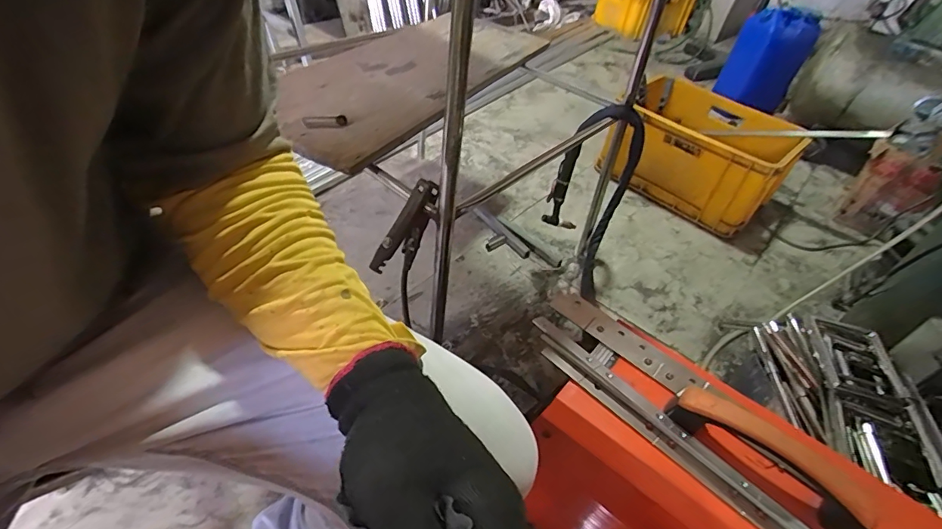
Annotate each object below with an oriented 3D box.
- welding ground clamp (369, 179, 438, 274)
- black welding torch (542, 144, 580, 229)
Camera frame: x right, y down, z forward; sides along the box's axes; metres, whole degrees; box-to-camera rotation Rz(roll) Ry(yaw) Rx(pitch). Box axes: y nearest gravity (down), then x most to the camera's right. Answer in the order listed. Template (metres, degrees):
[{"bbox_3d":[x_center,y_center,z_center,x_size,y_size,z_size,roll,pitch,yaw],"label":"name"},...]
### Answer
[{"bbox_3d":[-0.091,-0.053,0.702,0.070,0.157,0.032,9,32,-44],"label":"welding ground clamp"},{"bbox_3d":[0.227,-0.175,1.106,0.092,0.224,0.043,-21,53,-29],"label":"black welding torch"}]

